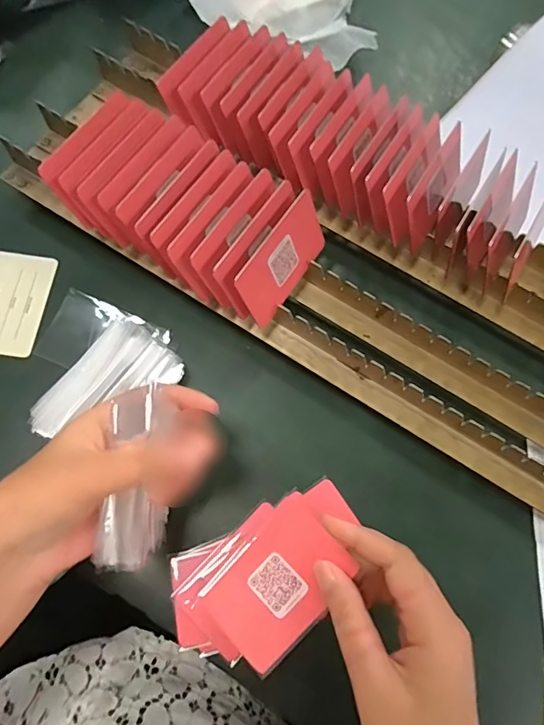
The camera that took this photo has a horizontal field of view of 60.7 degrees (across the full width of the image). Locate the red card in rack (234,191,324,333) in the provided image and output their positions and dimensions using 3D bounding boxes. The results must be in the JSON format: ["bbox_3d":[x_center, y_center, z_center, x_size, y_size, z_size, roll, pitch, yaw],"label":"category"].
[{"bbox_3d":[0.008,-0.068,0.314,0.004,0.052,0.083,24,72,33],"label":"red card in rack"}]

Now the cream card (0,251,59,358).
[{"bbox_3d":[-0.205,-0.047,0.364,0.054,0.004,0.085,10,72,-2],"label":"cream card"}]

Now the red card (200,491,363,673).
[{"bbox_3d":[0.004,0.127,0.271,0.056,0.006,0.085,41,85,21],"label":"red card"}]

